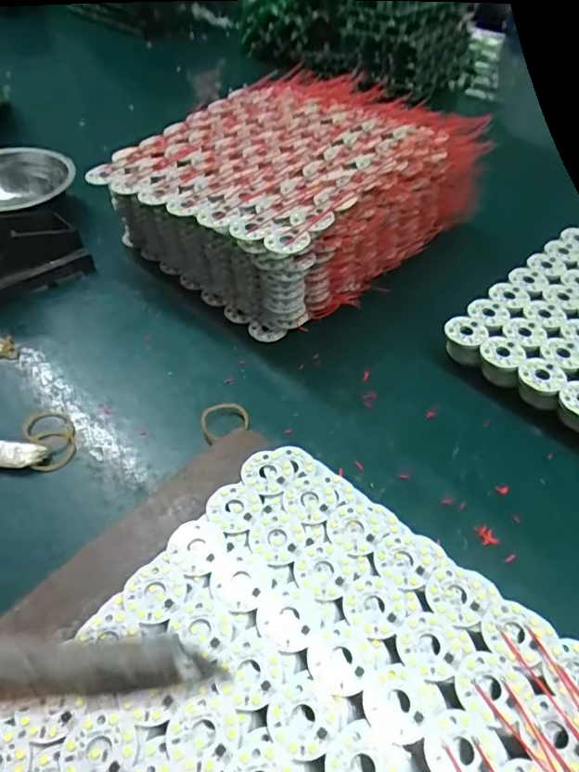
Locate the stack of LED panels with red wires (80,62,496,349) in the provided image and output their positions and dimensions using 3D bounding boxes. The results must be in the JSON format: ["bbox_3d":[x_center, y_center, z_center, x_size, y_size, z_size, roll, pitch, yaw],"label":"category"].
[{"bbox_3d":[0.005,-0.177,0.498,0.224,0.098,0.273,36,56,28],"label":"stack of LED panels with red wires"}]

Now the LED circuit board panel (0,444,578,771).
[{"bbox_3d":[0.009,0.147,0.242,0.214,0.008,0.216,32,55,26],"label":"LED circuit board panel"}]

